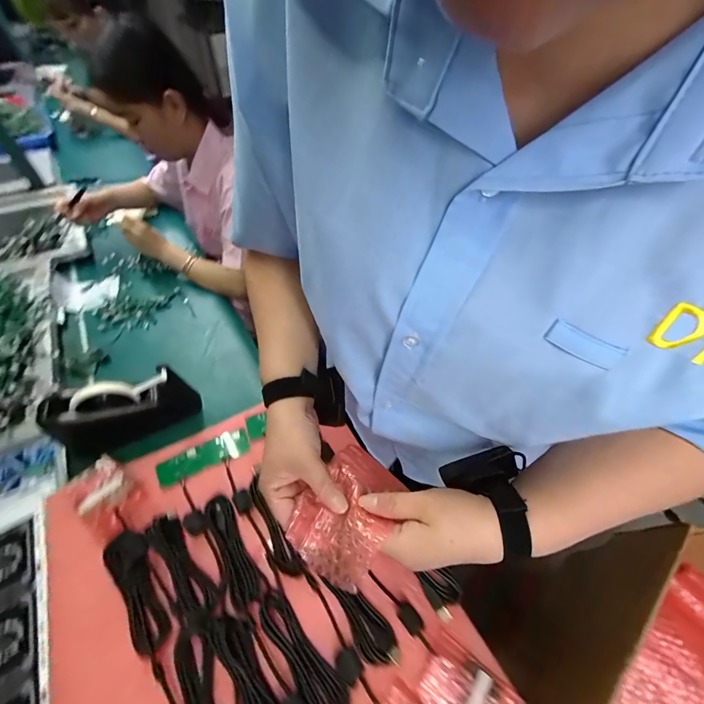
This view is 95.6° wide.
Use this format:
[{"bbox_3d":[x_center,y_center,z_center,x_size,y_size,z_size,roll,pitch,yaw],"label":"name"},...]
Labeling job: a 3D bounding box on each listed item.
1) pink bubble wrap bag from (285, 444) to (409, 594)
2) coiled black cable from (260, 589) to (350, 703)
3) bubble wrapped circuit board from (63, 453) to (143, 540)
[{"bbox_3d":[-0.002,0.142,0.298,0.085,0.033,0.112,20,49,28],"label":"pink bubble wrap bag"},{"bbox_3d":[-0.060,0.356,0.371,0.042,0.016,0.146,-36,62,-26],"label":"coiled black cable"},{"bbox_3d":[-0.354,0.201,0.454,0.106,0.023,0.065,31,58,19],"label":"bubble wrapped circuit board"}]

